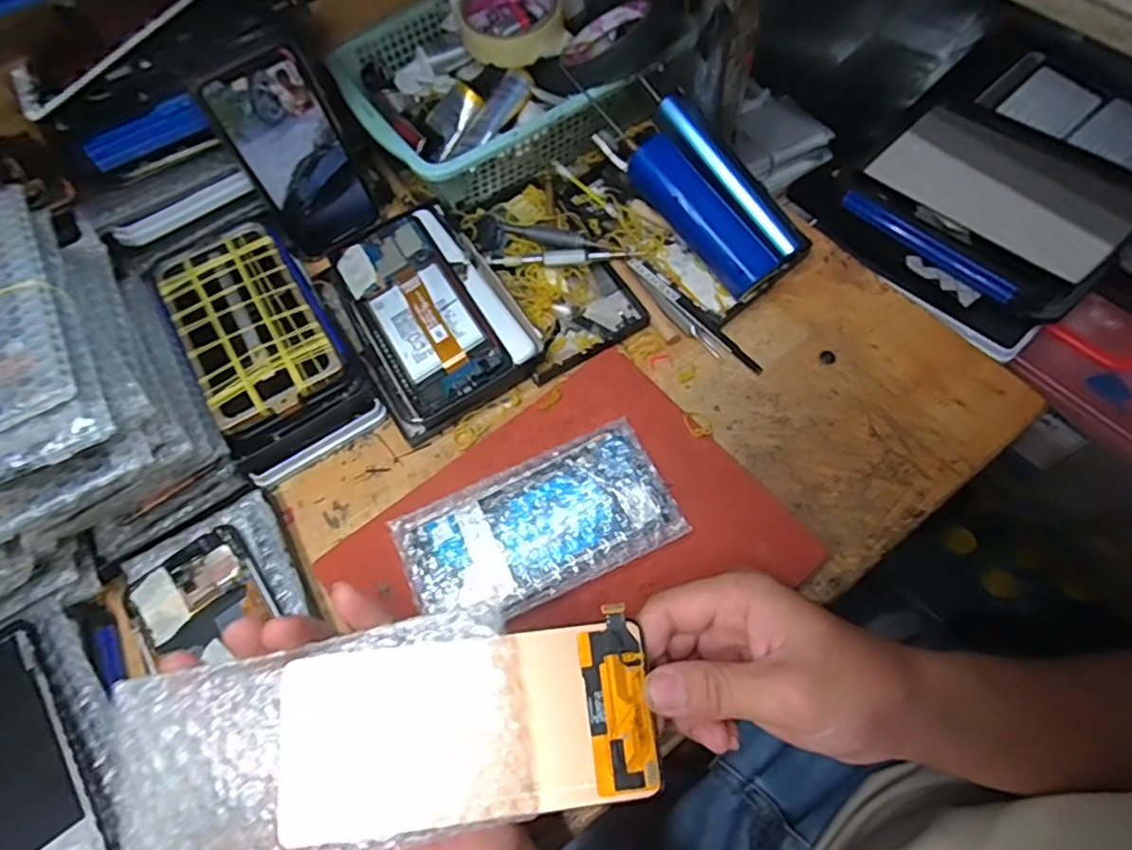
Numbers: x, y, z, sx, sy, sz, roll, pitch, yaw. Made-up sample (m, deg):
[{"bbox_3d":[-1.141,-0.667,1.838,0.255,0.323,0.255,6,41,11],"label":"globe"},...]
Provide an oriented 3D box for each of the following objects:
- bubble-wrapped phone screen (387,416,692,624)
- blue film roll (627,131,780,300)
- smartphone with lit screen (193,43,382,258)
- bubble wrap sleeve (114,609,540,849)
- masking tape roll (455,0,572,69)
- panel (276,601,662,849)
[{"bbox_3d":[-0.017,0.062,0.374,0.163,0.012,0.083,-24,65,-7],"label":"bubble-wrapped phone screen"},{"bbox_3d":[0.099,-0.153,0.447,0.029,0.035,0.130,-38,84,-14],"label":"blue film roll"},{"bbox_3d":[-0.196,-0.194,0.451,0.072,0.141,0.009,-36,57,-11],"label":"smartphone with lit screen"},{"bbox_3d":[-0.100,0.132,0.252,0.165,0.016,0.080,-10,65,-2],"label":"bubble wrap sleeve"},{"bbox_3d":[-0.046,-0.347,0.518,0.090,0.021,0.095,-2,64,4],"label":"masking tape roll"},{"bbox_3d":[-0.040,0.125,0.254,0.151,0.010,0.071,-6,71,-7],"label":"panel"}]

